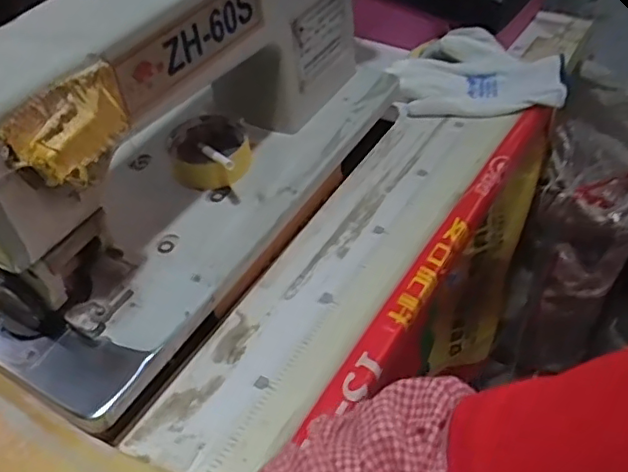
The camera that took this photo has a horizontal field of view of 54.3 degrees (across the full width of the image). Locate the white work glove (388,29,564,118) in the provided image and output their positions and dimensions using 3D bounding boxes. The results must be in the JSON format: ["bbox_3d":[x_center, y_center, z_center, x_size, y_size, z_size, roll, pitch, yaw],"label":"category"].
[{"bbox_3d":[0.202,-0.201,0.761,0.201,0.062,0.108,-1,44,3],"label":"white work glove"}]

